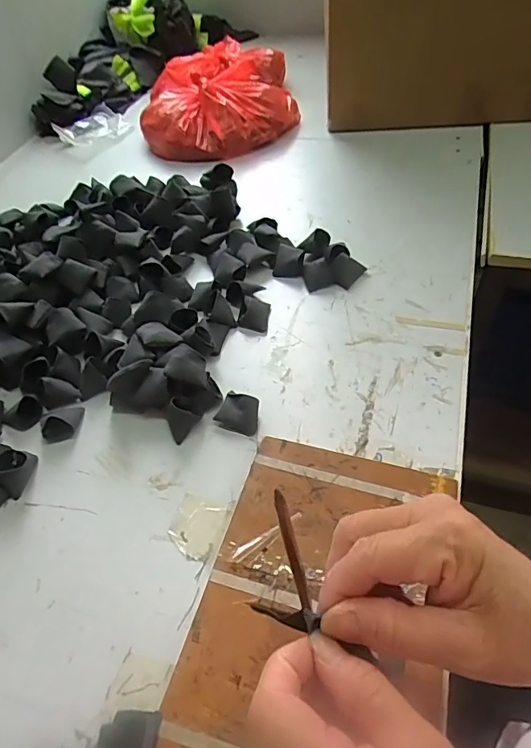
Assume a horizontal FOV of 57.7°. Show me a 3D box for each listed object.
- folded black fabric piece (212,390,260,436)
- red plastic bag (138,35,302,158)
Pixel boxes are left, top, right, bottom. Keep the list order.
[{"bbox_3d":[-0.026,0.039,0.486,0.044,0.022,0.035,18,55,20],"label":"folded black fabric piece"},{"bbox_3d":[-0.089,-0.522,0.906,0.281,0.083,0.327,-9,50,-1],"label":"red plastic bag"}]

